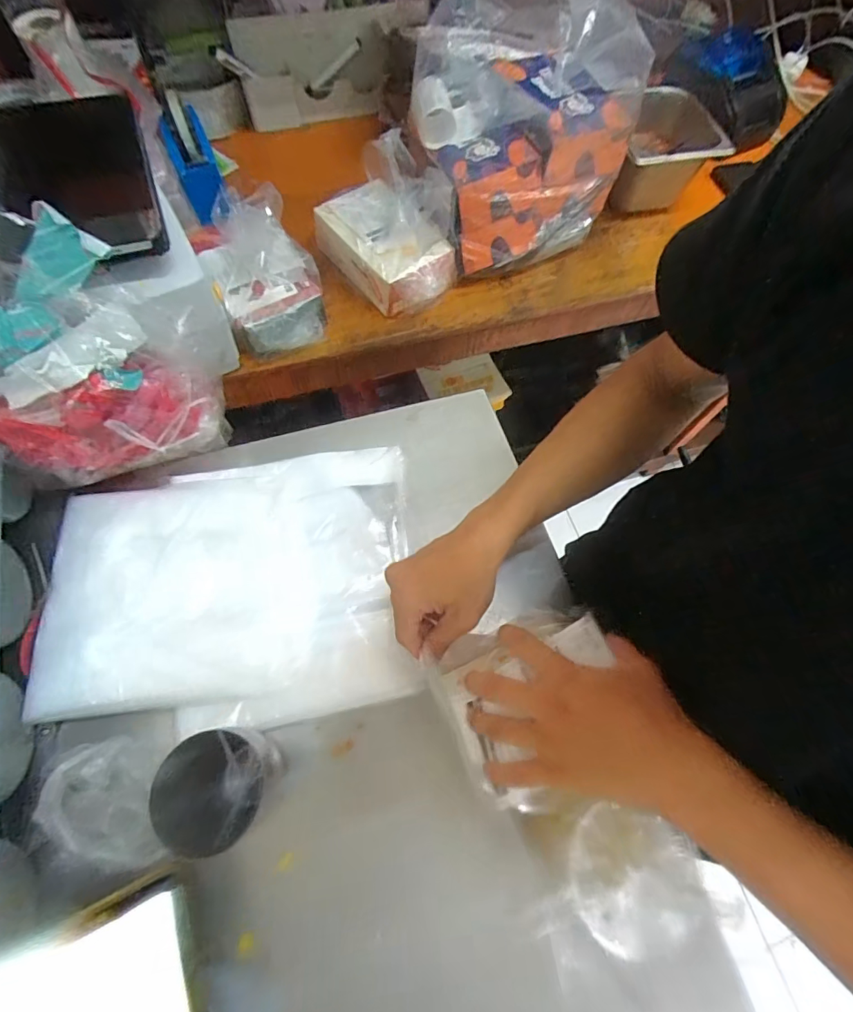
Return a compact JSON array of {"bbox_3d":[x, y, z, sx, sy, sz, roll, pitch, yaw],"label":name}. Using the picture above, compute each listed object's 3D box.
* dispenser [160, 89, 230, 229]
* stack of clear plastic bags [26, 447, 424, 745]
[{"bbox_3d":[-0.333,-0.505,0.669,0.050,0.077,0.154,-19,67,-10],"label":"dispenser"},{"bbox_3d":[-0.179,0.072,0.453,0.328,0.033,0.257,-9,66,-6],"label":"stack of clear plastic bags"}]

